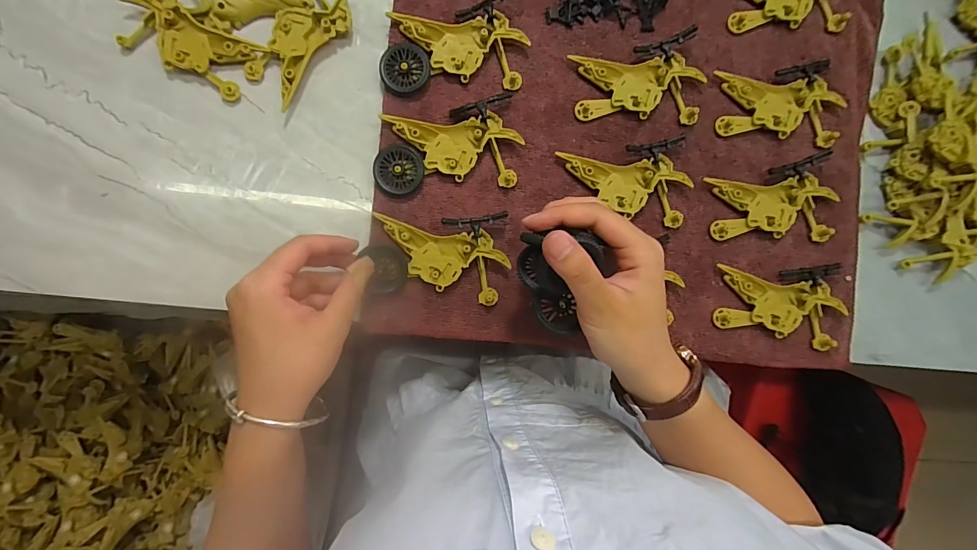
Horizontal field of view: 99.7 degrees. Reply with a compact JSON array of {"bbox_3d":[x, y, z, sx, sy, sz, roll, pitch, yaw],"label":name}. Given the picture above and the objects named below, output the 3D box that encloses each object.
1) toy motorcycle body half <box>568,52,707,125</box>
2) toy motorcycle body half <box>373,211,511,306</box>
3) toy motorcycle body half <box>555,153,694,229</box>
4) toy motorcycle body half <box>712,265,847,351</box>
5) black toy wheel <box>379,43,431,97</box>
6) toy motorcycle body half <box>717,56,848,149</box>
[{"bbox_3d":[0.116,-0.146,0.323,0.100,0.010,0.047,1,90,-3],"label":"toy motorcycle body half"},{"bbox_3d":[-0.030,-0.011,0.314,0.089,0.009,0.068,-5,90,-3],"label":"toy motorcycle body half"},{"bbox_3d":[0.106,-0.073,0.323,0.100,0.009,0.052,13,89,-3],"label":"toy motorcycle body half"},{"bbox_3d":[0.231,0.026,0.330,0.096,0.011,0.048,13,89,-3],"label":"toy motorcycle body half"},{"bbox_3d":[-0.063,-0.156,0.313,0.036,0.010,0.036,0,90,-3],"label":"black toy wheel"},{"bbox_3d":[0.234,-0.134,0.331,0.096,0.013,0.065,-8,90,-3],"label":"toy motorcycle body half"}]

